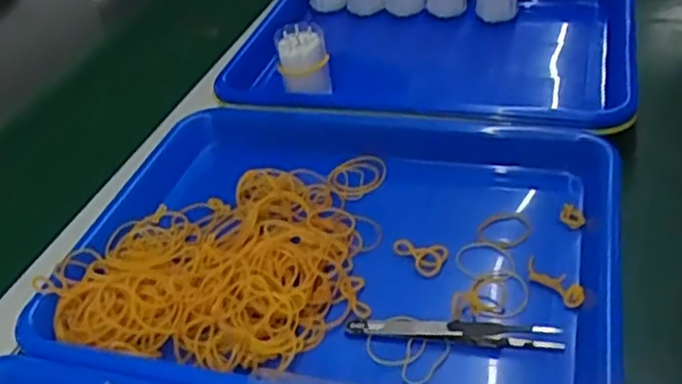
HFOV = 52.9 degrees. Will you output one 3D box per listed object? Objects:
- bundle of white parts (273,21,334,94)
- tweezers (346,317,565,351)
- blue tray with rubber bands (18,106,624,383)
[{"bbox_3d":[-0.030,-0.104,0.549,0.038,0.050,0.040,-14,39,-6],"label":"bundle of white parts"},{"bbox_3d":[0.061,0.076,0.377,0.115,0.013,0.011,2,40,14],"label":"tweezers"},{"bbox_3d":[-0.004,0.042,0.447,0.345,0.053,0.249,6,41,16],"label":"blue tray with rubber bands"}]

